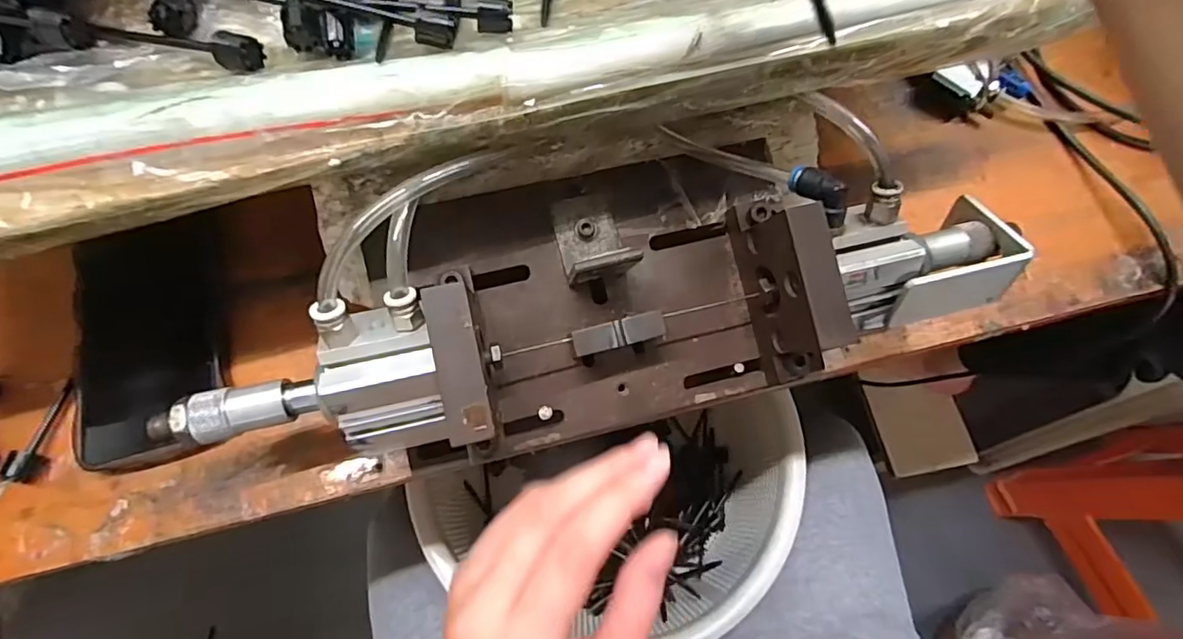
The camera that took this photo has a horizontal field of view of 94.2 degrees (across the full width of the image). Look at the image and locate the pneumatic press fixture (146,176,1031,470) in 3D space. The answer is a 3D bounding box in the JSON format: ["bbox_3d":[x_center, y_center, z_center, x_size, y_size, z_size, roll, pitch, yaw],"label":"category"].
[{"bbox_3d":[0.018,-0.020,0.299,0.441,0.089,0.134,-13,70,-8],"label":"pneumatic press fixture"}]

